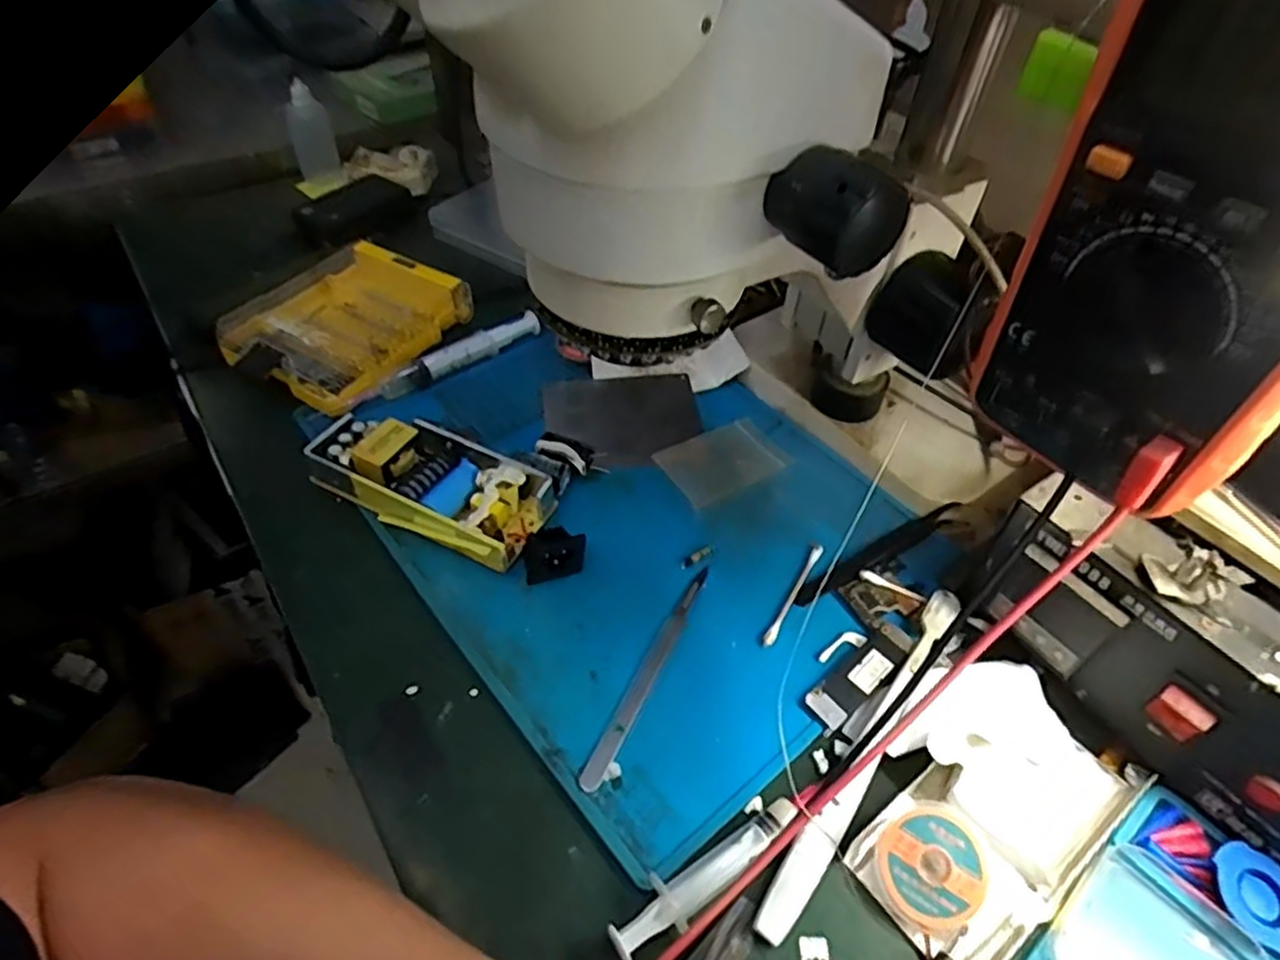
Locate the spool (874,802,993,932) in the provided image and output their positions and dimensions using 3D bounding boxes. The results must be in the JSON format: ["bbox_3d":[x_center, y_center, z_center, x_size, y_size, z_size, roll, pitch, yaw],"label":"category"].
[{"bbox_3d":[0.117,0.151,0.280,0.045,0.015,0.039,-26,53,-22],"label":"spool"}]

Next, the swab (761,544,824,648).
[{"bbox_3d":[0.081,0.059,0.370,0.006,0.004,0.070,26,53,21],"label":"swab"}]

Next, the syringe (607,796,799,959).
[{"bbox_3d":[0.027,0.153,0.278,0.087,0.011,0.019,-28,54,-24],"label":"syringe"}]

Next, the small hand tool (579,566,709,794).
[{"bbox_3d":[0.005,0.090,0.340,0.010,0.004,0.125,21,51,17],"label":"small hand tool"}]

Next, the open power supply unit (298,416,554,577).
[{"bbox_3d":[-0.116,0.001,0.402,0.130,0.033,0.063,23,52,18],"label":"open power supply unit"}]

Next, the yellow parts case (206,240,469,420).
[{"bbox_3d":[-0.206,-0.113,0.498,0.118,0.032,0.152,22,52,18],"label":"yellow parts case"}]

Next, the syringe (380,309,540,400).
[{"bbox_3d":[-0.123,-0.089,0.488,0.120,0.013,0.021,-30,55,-25],"label":"syringe"}]

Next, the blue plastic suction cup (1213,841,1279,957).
[{"bbox_3d":[0.244,0.165,0.279,0.039,0.013,0.031,36,57,28],"label":"blue plastic suction cup"}]

